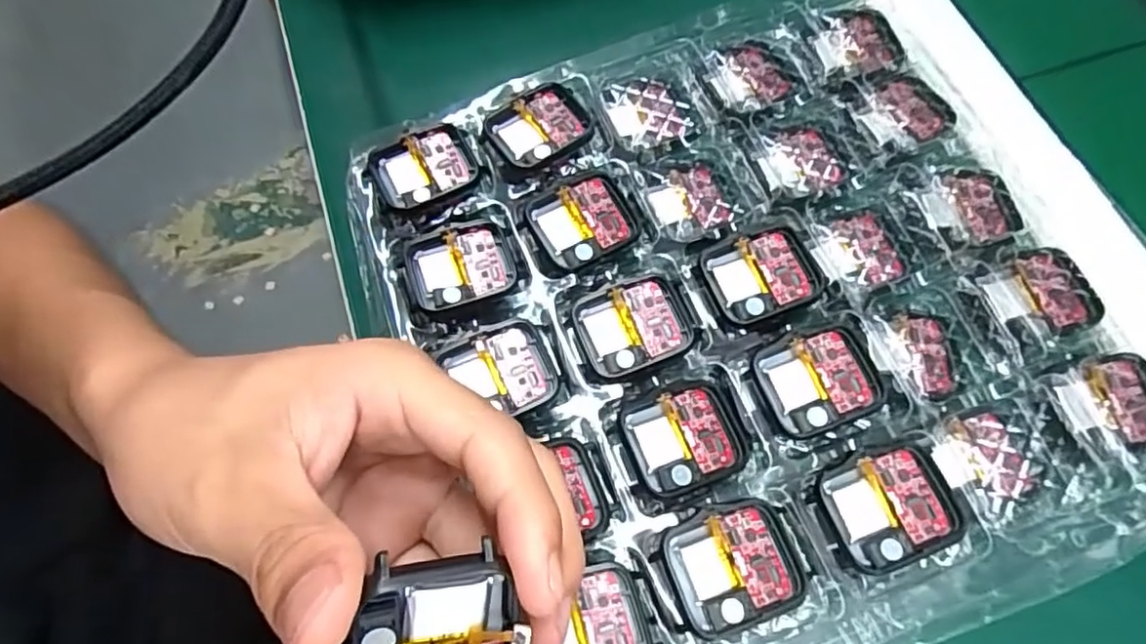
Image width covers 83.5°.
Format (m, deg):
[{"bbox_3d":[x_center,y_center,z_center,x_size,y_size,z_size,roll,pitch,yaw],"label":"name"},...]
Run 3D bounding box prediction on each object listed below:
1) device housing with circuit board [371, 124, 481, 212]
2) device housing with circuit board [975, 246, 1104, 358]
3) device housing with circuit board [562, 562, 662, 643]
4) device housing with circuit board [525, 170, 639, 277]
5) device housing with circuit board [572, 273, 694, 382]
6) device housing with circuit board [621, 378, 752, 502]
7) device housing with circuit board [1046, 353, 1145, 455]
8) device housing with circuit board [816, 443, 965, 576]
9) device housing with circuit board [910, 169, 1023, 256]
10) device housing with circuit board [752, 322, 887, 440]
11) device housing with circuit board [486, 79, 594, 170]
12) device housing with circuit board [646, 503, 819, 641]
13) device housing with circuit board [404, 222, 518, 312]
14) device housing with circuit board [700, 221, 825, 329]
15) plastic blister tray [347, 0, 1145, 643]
[{"bbox_3d":[-0.065,-0.067,0.281,0.043,0.007,0.034,-22,69,-7],"label":"device housing with circuit board"},{"bbox_3d":[0.189,-0.010,0.258,0.045,0.006,0.036,-24,70,-8],"label":"device housing with circuit board"},{"bbox_3d":[0.007,0.101,0.211,0.039,0.007,0.036,-14,68,-4],"label":"device housing with circuit board"},{"bbox_3d":[0.005,-0.043,0.271,0.043,0.005,0.038,-24,70,-8],"label":"device housing with circuit board"},{"bbox_3d":[0.025,0.002,0.255,0.043,0.004,0.036,-20,69,-6],"label":"device housing with circuit board"},{"bbox_3d":[0.042,0.043,0.237,0.043,0.007,0.036,-19,69,-6],"label":"device housing with circuit board"},{"bbox_3d":[0.200,0.031,0.238,0.044,0.004,0.035,-12,68,-3],"label":"device housing with circuit board"},{"bbox_3d":[0.110,0.064,0.224,0.042,0.005,0.037,-16,69,-5],"label":"device housing with circuit board"},{"bbox_3d":[0.169,-0.048,0.275,0.044,0.006,0.036,-13,68,-4],"label":"device housing with circuit board"},{"bbox_3d":[0.094,0.022,0.243,0.042,0.007,0.037,-18,69,-5],"label":"device housing with circuit board"},{"bbox_3d":[-0.015,-0.087,0.287,0.042,0.006,0.035,-28,70,-9],"label":"device housing with circuit board"},{"bbox_3d":[0.054,0.082,0.216,0.045,0.005,0.038,-18,69,-6],"label":"device housing with circuit board"},{"bbox_3d":[-0.047,-0.023,0.269,0.043,0.007,0.037,-19,69,-6],"label":"device housing with circuit board"},{"bbox_3d":[0.078,-0.019,0.262,0.046,0.007,0.036,-17,69,-5],"label":"device housing with circuit board"},{"bbox_3d":[0.074,-0.010,0.264,0.275,0.029,0.264,-24,69,-8],"label":"plastic blister tray"}]

